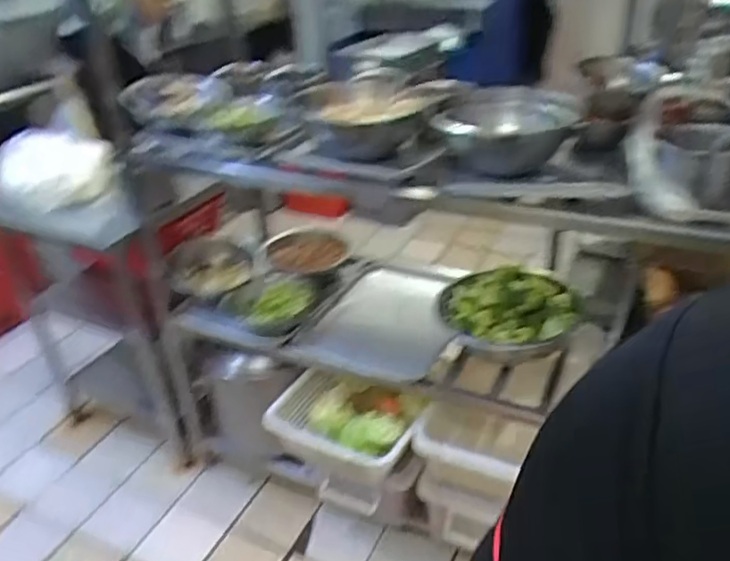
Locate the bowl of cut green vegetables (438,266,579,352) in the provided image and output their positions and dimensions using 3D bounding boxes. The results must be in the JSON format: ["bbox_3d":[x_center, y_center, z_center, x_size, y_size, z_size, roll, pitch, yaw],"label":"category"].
[{"bbox_3d":[0.300,0.058,1.349,0.288,0.085,0.257,7,32,17],"label":"bowl of cut green vegetables"}]

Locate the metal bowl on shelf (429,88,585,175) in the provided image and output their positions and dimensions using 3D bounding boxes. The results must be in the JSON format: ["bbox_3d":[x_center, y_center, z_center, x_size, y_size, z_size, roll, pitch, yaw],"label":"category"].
[{"bbox_3d":[0.269,-0.294,1.181,0.259,0.096,0.276,4,32,13],"label":"metal bowl on shelf"}]

